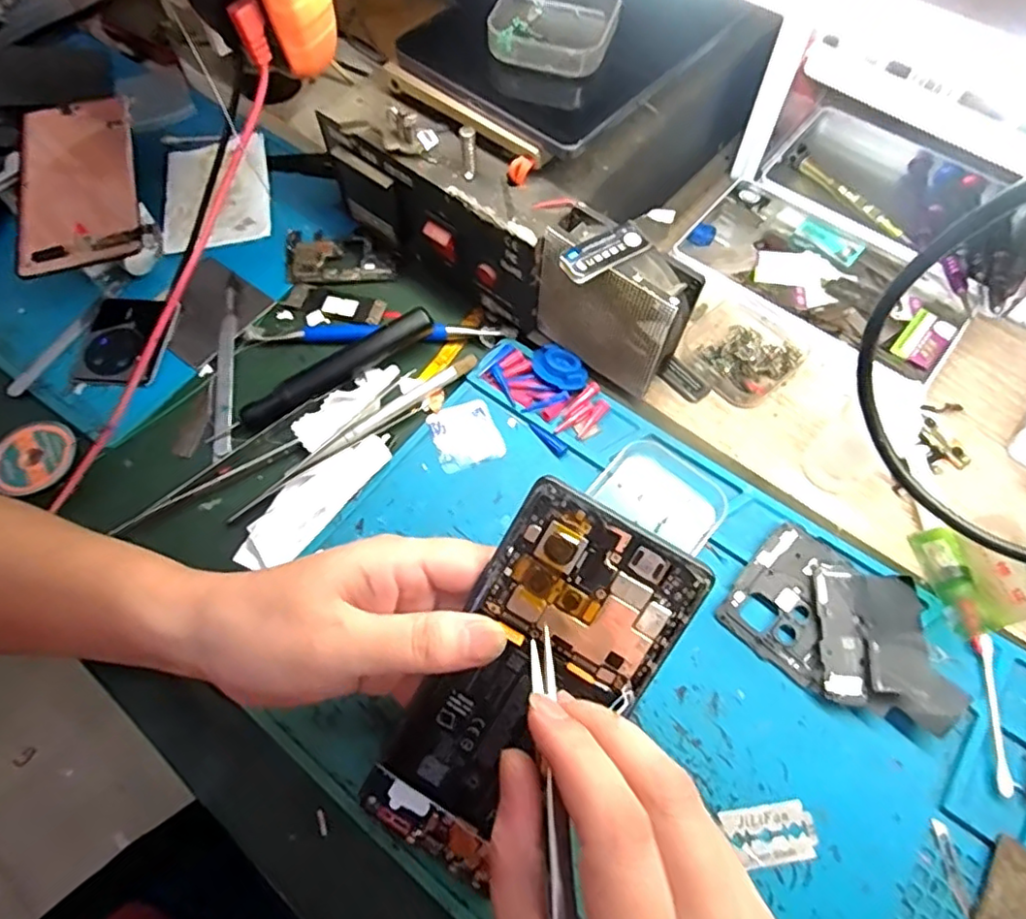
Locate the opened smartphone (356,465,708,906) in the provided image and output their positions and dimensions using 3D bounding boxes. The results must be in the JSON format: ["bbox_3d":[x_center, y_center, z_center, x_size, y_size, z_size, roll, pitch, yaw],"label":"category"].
[{"bbox_3d":[0.004,0.093,0.242,0.072,0.006,0.162,31,100,5],"label":"opened smartphone"}]

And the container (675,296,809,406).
[{"bbox_3d":[0.142,-0.072,0.378,0.063,0.020,0.064,-37,69,-15],"label":"container"}]

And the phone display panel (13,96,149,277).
[{"bbox_3d":[-0.290,-0.188,0.412,0.075,0.011,0.157,-18,63,-8],"label":"phone display panel"}]

